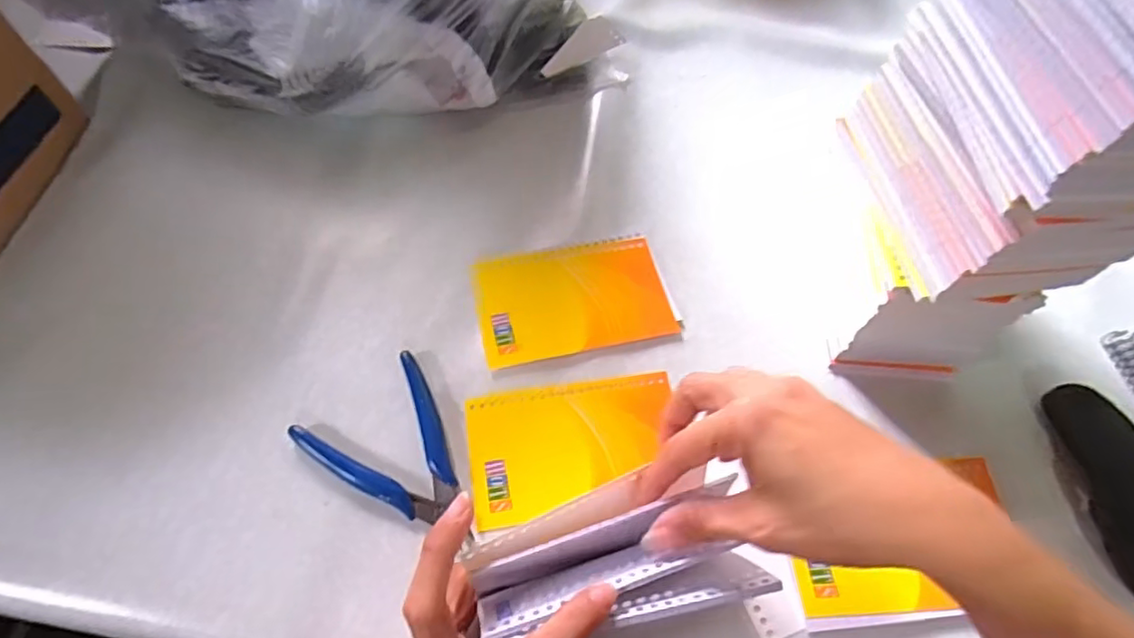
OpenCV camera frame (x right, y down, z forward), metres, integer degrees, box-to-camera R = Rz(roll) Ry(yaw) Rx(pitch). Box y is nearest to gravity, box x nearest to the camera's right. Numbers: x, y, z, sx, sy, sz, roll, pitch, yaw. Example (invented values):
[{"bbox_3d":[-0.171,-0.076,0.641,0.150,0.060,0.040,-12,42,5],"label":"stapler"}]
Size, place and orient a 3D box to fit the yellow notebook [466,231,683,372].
[{"bbox_3d":[0.006,-0.016,0.417,0.130,0.011,0.079,-10,72,-10],"label":"yellow notebook"}]

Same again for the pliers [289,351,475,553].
[{"bbox_3d":[-0.093,0.084,0.356,0.080,0.008,0.117,-37,66,-20],"label":"pliers"}]

